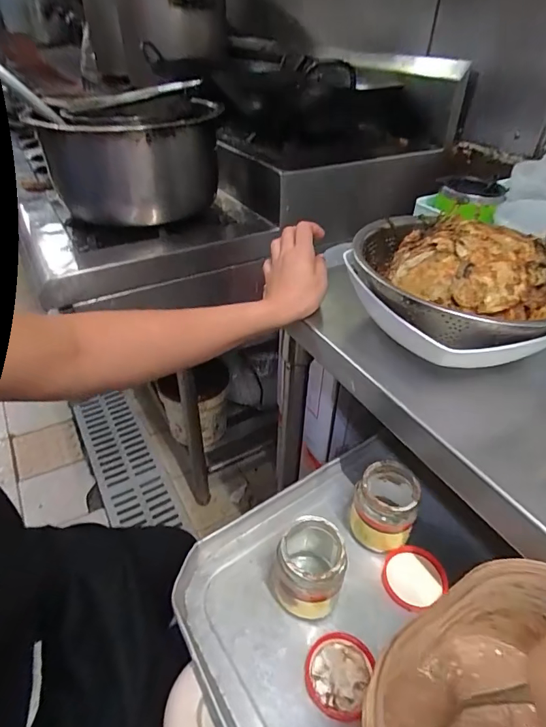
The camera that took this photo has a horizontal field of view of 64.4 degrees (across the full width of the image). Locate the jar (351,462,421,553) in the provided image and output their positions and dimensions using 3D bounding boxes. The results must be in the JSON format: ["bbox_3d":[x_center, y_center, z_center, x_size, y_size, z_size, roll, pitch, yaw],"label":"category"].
[{"bbox_3d":[0.123,0.158,0.479,0.065,0.082,0.066,2,38,-1],"label":"jar"}]

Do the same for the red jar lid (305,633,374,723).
[{"bbox_3d":[0.059,0.282,0.395,0.056,0.012,0.063,18,41,18],"label":"red jar lid"}]

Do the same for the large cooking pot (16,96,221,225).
[{"bbox_3d":[-0.244,-0.365,0.809,0.250,0.191,0.221,6,38,4],"label":"large cooking pot"}]

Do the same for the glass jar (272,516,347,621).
[{"bbox_3d":[0.034,0.200,0.432,0.058,0.088,0.074,7,39,4],"label":"glass jar"}]

